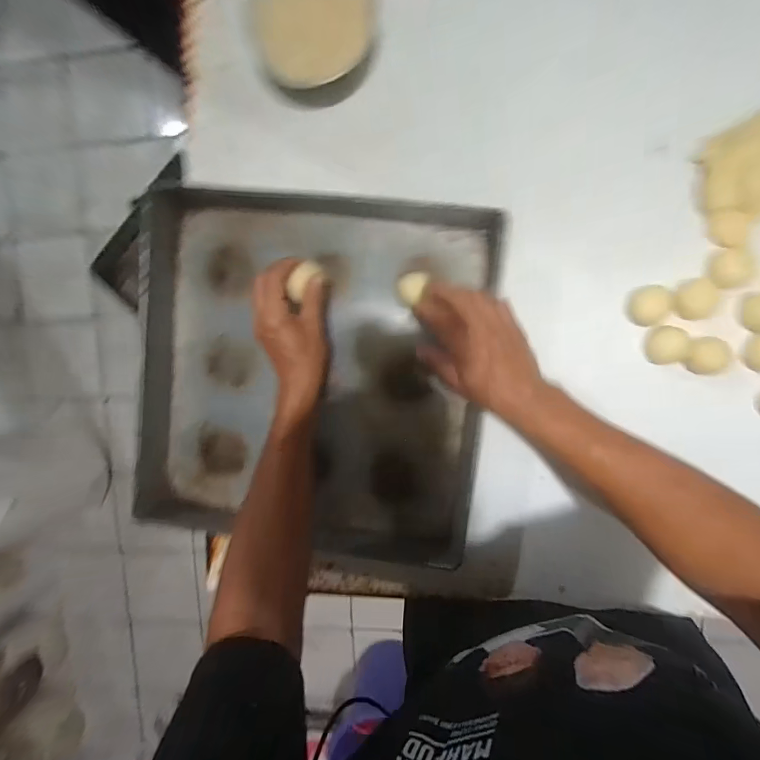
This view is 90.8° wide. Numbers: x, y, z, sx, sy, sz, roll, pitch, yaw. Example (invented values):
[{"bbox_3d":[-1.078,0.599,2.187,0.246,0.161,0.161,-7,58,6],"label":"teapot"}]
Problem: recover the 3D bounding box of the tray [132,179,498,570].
[{"bbox_3d":[-0.091,0.003,0.519,0.451,0.065,0.489,7,97,4],"label":"tray"}]

